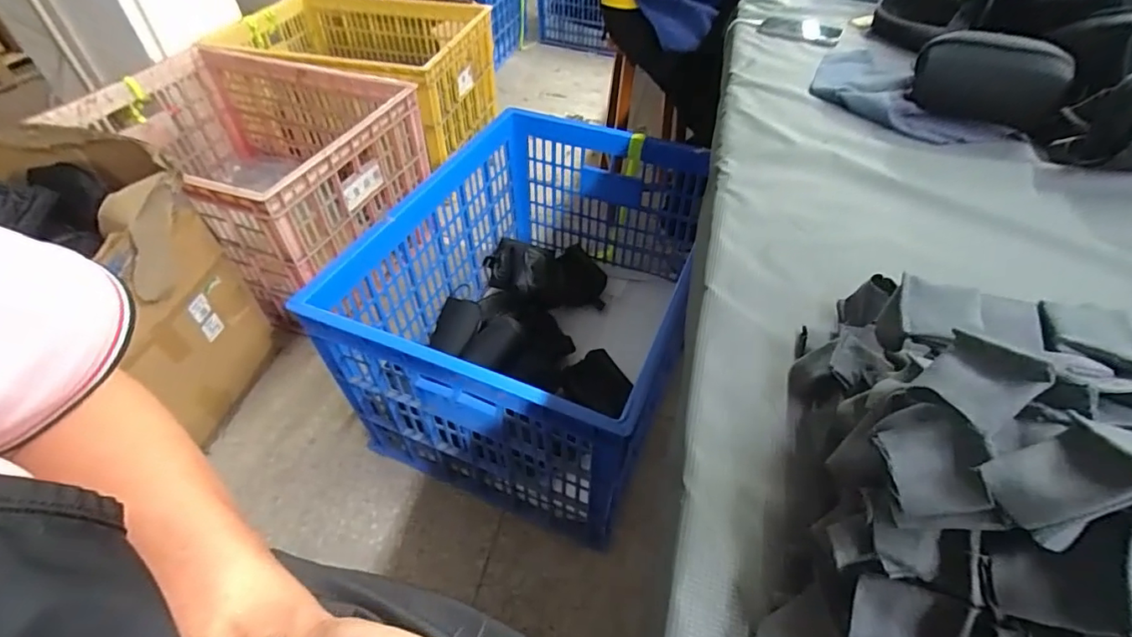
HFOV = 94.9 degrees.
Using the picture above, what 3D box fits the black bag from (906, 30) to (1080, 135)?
[{"bbox_3d":[0.542,-0.304,0.675,0.164,0.121,0.054,29,53,23],"label":"black bag"}]

